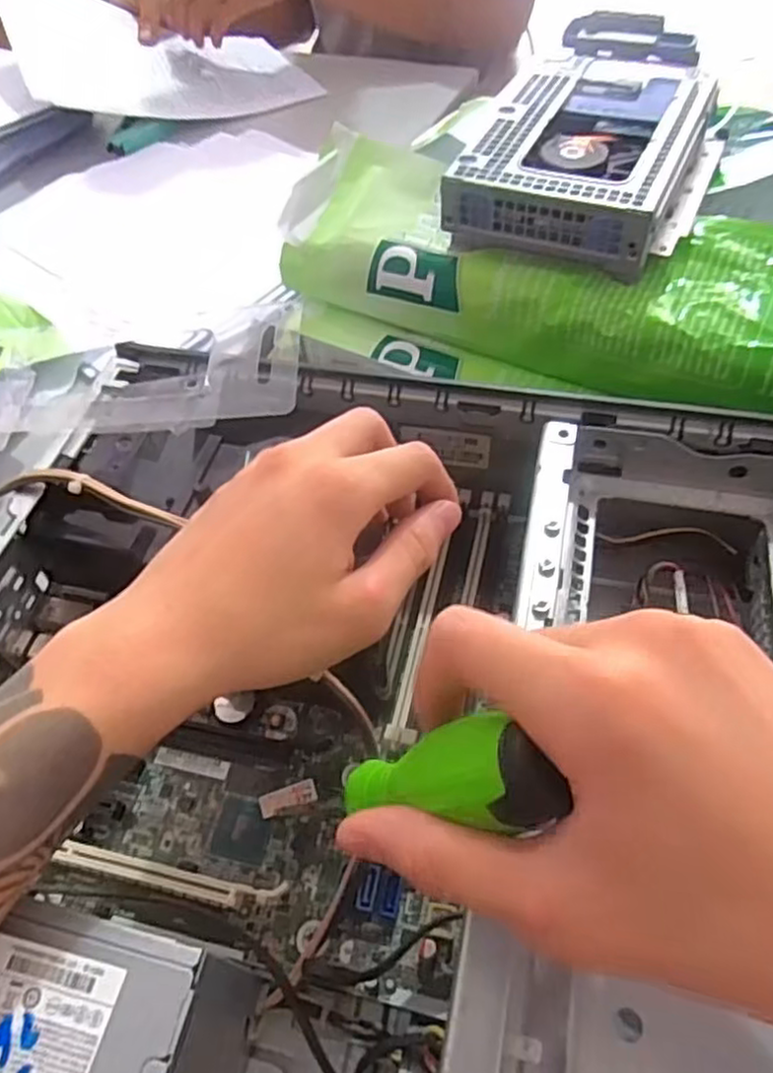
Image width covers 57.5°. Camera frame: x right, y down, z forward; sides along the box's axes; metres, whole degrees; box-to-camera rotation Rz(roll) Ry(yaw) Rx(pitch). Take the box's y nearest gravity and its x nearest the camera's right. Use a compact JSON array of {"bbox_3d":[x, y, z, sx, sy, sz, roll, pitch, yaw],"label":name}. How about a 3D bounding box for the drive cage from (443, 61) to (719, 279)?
[{"bbox_3d":[0.125,-0.229,0.413,0.126,0.047,0.191,19,55,18],"label":"drive cage"}]

